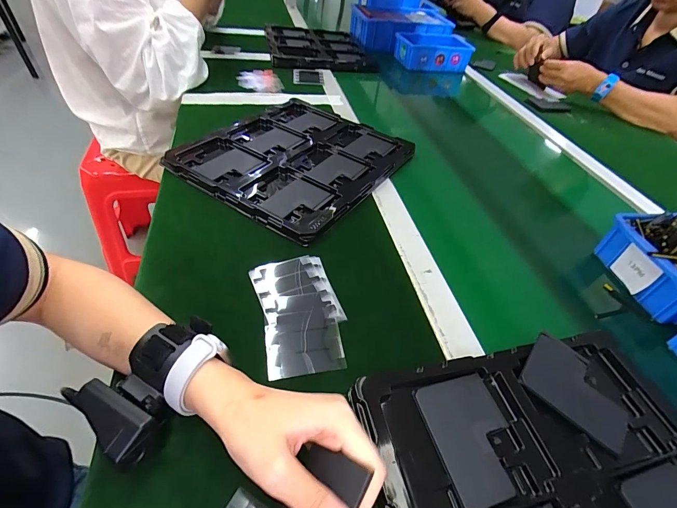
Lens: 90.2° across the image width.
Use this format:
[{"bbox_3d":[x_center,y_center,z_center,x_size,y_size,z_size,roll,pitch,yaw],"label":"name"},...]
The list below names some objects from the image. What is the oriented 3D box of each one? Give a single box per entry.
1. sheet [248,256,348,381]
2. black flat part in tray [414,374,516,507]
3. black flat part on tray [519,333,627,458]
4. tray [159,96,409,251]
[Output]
[{"bbox_3d":[-0.041,0.059,0.357,0.084,0.005,0.137,-9,52,-17],"label":"sheet"},{"bbox_3d":[0.110,0.148,0.277,0.069,0.005,0.090,-8,49,-15],"label":"black flat part in tray"},{"bbox_3d":[0.218,0.121,0.308,0.088,0.006,0.068,36,52,24],"label":"black flat part on tray"},{"bbox_3d":[-0.065,-0.170,0.560,0.283,0.017,0.329,29,50,19],"label":"tray"}]

